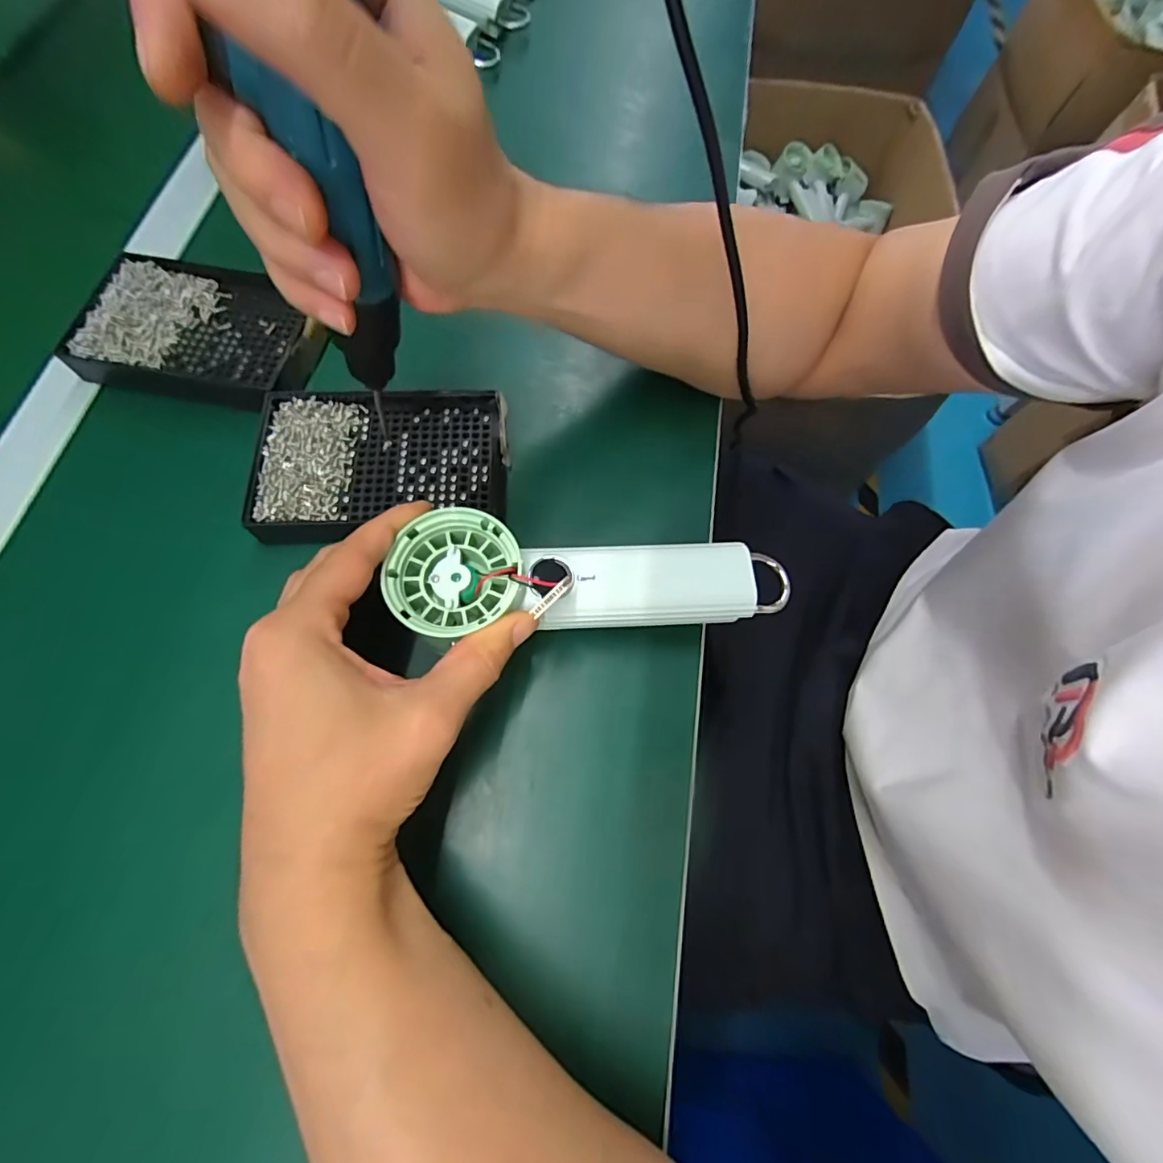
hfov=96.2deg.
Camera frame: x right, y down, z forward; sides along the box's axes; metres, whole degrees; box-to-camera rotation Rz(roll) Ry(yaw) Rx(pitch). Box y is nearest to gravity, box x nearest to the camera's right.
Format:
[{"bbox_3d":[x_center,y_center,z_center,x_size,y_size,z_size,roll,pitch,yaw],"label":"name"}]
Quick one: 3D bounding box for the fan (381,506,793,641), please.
[{"bbox_3d":[0.006,0.001,0.252,0.187,0.025,0.055,3,69,-7],"label":"fan"}]

